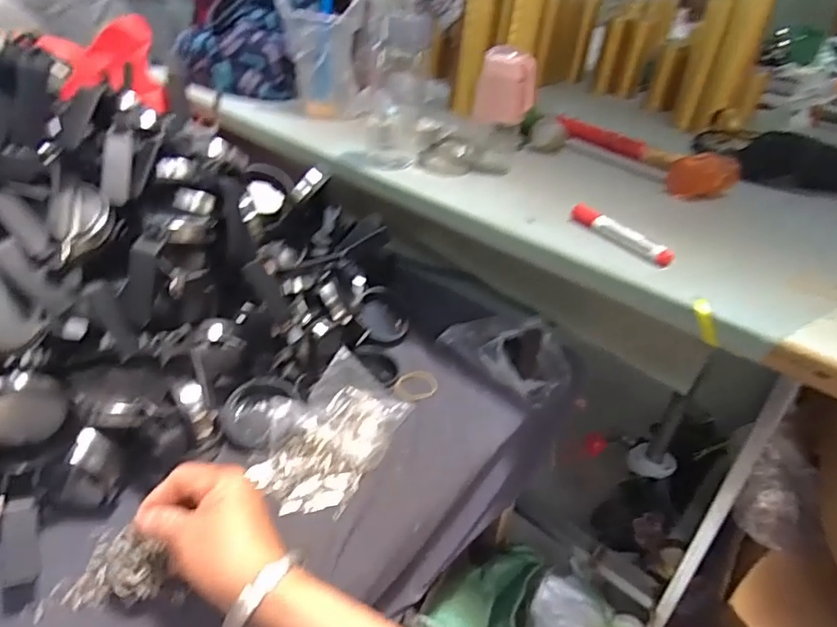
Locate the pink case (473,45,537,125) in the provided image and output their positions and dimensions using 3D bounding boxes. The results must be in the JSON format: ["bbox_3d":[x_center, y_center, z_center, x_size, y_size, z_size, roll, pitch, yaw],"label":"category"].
[{"bbox_3d":[0.115,-0.292,0.724,0.072,0.089,0.034,7,31,-2],"label":"pink case"}]

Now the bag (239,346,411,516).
[{"bbox_3d":[-0.080,0.113,0.548,0.106,0.047,0.176,17,32,15],"label":"bag"}]

